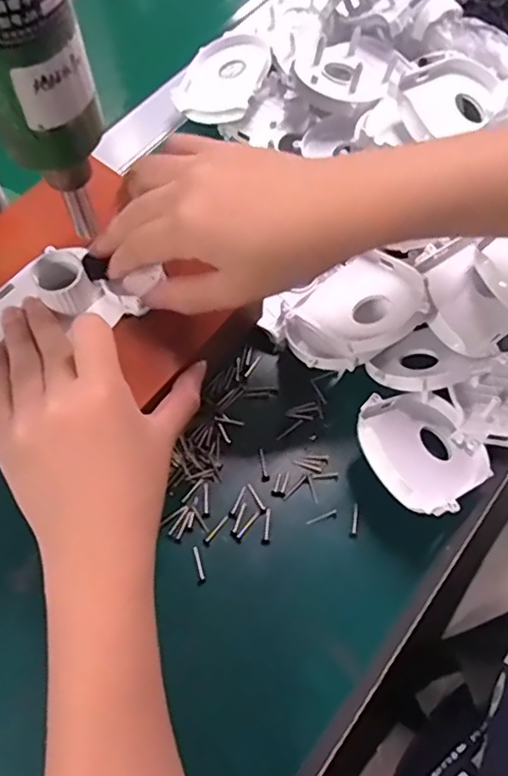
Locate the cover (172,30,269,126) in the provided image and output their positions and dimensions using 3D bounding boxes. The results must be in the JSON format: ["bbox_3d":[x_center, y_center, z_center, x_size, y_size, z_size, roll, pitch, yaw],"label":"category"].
[{"bbox_3d":[-0.023,-0.249,0.473,0.071,0.020,0.079,5,69,21],"label":"cover"}]

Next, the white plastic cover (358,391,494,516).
[{"bbox_3d":[0.099,0.037,0.342,0.072,0.046,0.071,-26,69,-12],"label":"white plastic cover"}]

